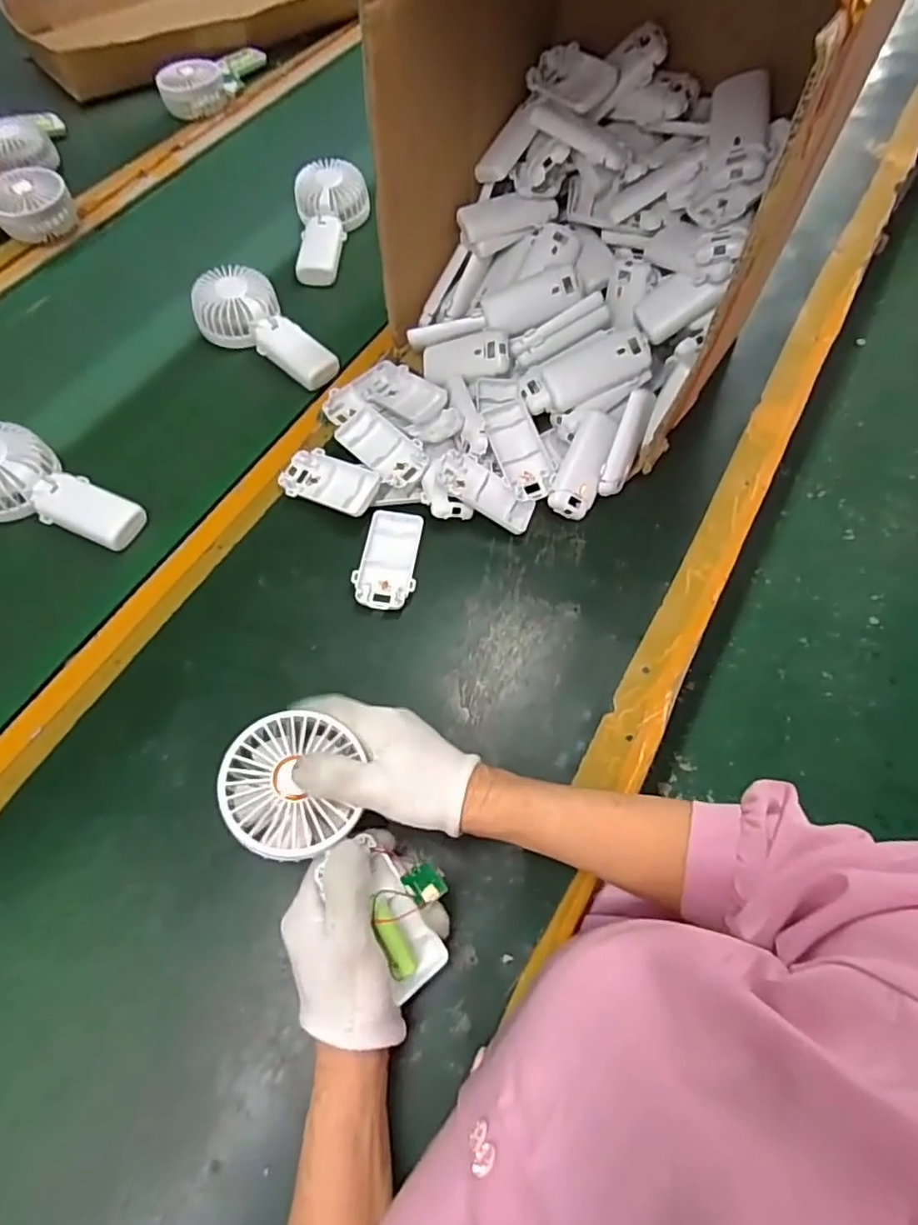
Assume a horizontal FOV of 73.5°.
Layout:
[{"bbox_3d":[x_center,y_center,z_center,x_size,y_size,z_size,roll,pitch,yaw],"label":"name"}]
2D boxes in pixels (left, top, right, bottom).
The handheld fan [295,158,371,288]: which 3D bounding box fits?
[{"bbox_3d":[-0.152,-0.464,0.732,0.085,0.050,0.171,-3,63,-2],"label":"handheld fan"}]

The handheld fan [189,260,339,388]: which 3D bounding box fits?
[{"bbox_3d":[-0.206,-0.300,0.647,0.094,0.040,0.179,-40,70,-18],"label":"handheld fan"}]

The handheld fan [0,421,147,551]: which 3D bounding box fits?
[{"bbox_3d":[-0.374,-0.106,0.548,0.171,0.044,0.086,29,67,13],"label":"handheld fan"}]

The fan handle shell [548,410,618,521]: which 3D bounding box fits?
[{"bbox_3d":[0.112,-0.132,0.554,0.036,0.018,0.094,21,100,11],"label":"fan handle shell"}]

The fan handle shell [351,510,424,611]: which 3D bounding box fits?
[{"bbox_3d":[-0.060,-0.045,0.541,0.050,0.018,0.097,10,64,5],"label":"fan handle shell"}]

